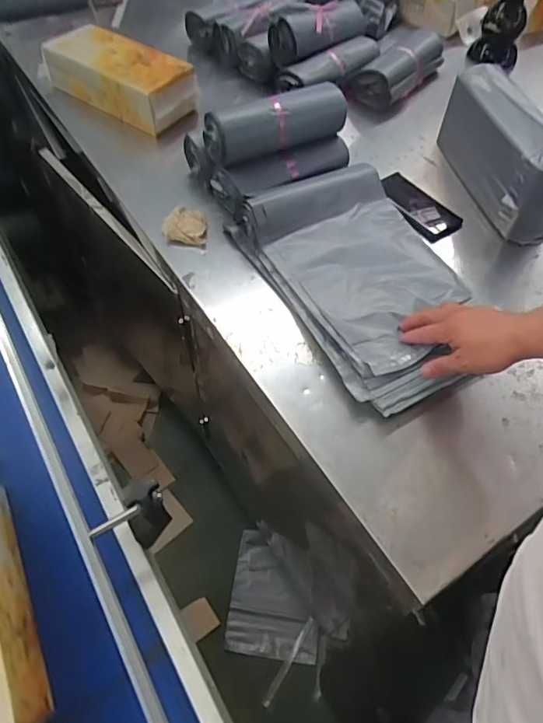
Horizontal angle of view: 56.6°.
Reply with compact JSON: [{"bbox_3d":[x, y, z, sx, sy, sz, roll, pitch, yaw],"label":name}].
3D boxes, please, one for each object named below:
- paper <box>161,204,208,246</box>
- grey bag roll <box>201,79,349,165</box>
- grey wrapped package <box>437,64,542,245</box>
[{"bbox_3d":[-0.146,-0.231,0.848,0.075,0.021,0.077,-1,56,-2],"label":"paper"},{"bbox_3d":[0.011,-0.398,0.835,0.240,0.061,0.073,-20,59,-14],"label":"grey bag roll"},{"bbox_3d":[0.389,-0.364,0.859,0.088,0.158,0.318,-8,57,-7],"label":"grey wrapped package"}]

